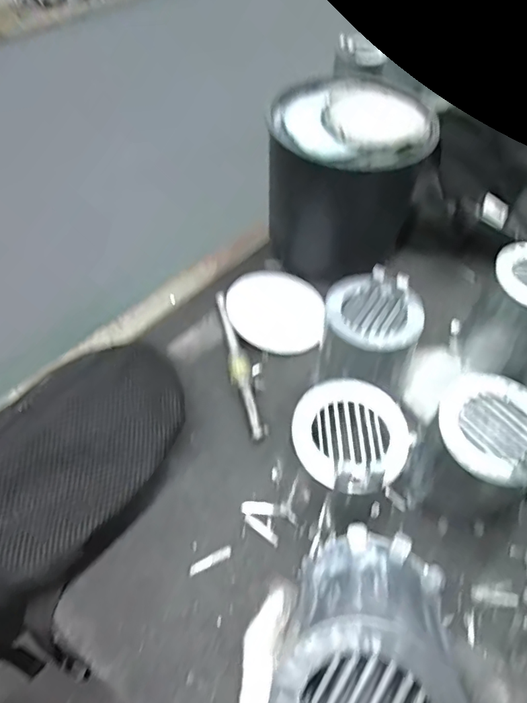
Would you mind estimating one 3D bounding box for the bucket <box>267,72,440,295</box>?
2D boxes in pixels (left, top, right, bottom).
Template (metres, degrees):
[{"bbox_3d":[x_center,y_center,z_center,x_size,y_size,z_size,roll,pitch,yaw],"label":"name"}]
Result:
[{"bbox_3d":[0.088,-0.191,0.607,0.150,0.192,0.143,0,52,0],"label":"bucket"}]

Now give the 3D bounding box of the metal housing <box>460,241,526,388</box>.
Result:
[{"bbox_3d":[0.266,-0.037,0.534,0.088,0.117,0.100,25,56,18],"label":"metal housing"}]

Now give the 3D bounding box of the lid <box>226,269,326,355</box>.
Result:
[{"bbox_3d":[0.016,-0.053,0.602,0.111,0.017,0.125,5,52,3],"label":"lid"}]

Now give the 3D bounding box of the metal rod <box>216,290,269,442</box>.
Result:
[{"bbox_3d":[-0.029,0.009,0.544,0.019,0.016,0.189,-12,53,-10],"label":"metal rod"}]

